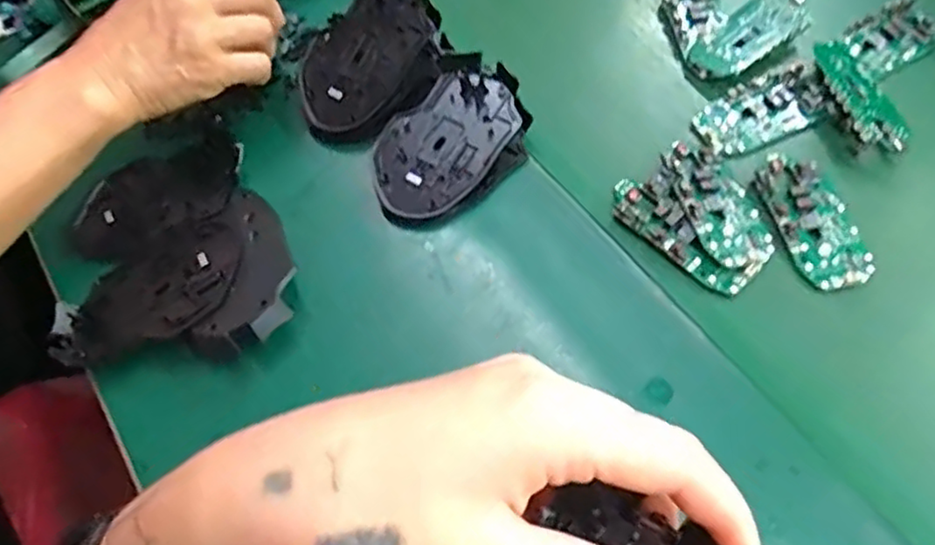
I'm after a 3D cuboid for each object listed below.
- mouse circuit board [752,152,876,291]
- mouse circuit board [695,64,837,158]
[{"bbox_3d":[0.214,-0.033,0.406,0.047,0.007,0.093,-13,61,-4],"label":"mouse circuit board"},{"bbox_3d":[0.200,-0.111,0.449,0.090,0.012,0.047,-22,62,-10],"label":"mouse circuit board"}]

